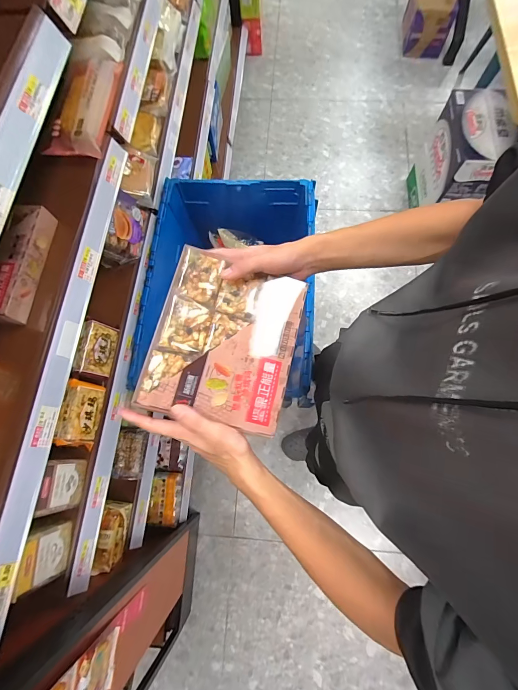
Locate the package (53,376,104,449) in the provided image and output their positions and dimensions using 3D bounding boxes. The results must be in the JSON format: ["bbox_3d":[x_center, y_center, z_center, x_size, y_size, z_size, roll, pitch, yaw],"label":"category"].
[{"bbox_3d":[-0.375,0.144,0.679,0.058,0.059,0.131,7,73,5],"label":"package"}]

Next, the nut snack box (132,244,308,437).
[{"bbox_3d":[-0.040,-0.008,0.404,0.166,0.036,0.200,12,75,6],"label":"nut snack box"}]

